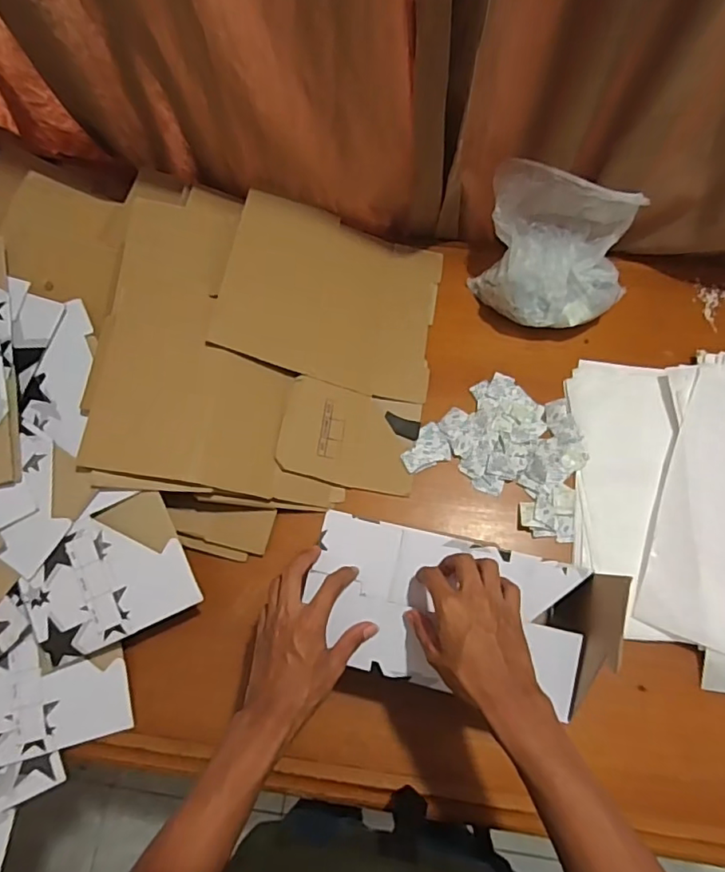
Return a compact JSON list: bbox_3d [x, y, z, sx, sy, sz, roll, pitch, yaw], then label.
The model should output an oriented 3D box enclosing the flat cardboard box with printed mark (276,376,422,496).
[{"bbox_3d":[-0.016,0.000,0.738,0.181,0.015,0.132,12,75,-10],"label":"flat cardboard box with printed mark"}]

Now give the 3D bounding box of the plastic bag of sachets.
[{"bbox_3d":[0.268,-0.251,0.751,0.211,0.156,0.149,17,68,8],"label":"plastic bag of sachets"}]

